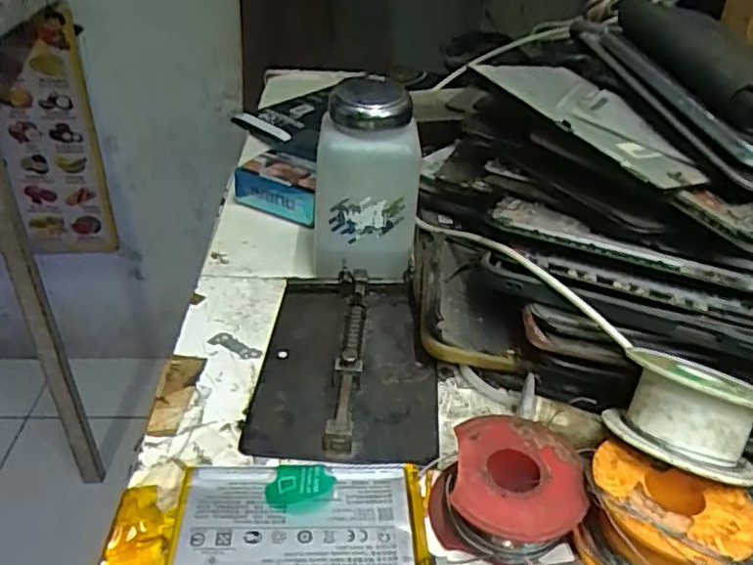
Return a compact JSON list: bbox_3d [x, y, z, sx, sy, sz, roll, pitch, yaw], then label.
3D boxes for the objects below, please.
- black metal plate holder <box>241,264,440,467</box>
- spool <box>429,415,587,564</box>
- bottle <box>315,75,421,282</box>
[{"bbox_3d":[-0.013,0.032,0.299,0.077,0.013,0.118,4,35,0],"label":"black metal plate holder"},{"bbox_3d":[0.046,0.073,0.235,0.048,0.023,0.048,8,35,7],"label":"spool"},{"bbox_3d":[-0.006,-0.049,0.342,0.053,0.100,0.048,3,35,-1],"label":"bottle"}]

